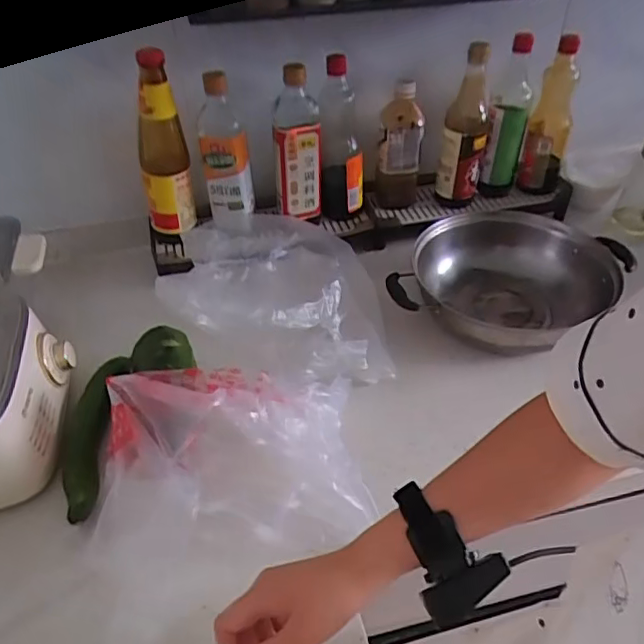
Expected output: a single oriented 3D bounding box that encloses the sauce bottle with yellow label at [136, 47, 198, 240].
[{"bbox_3d":[-0.220,-0.236,0.769,0.066,0.234,0.054,-19,45,-18],"label":"sauce bottle with yellow label"}]

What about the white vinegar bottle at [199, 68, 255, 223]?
[{"bbox_3d":[-0.133,-0.234,0.779,0.063,0.198,0.077,-7,41,-8],"label":"white vinegar bottle"}]

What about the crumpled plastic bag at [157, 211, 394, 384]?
[{"bbox_3d":[-0.065,-0.044,0.740,0.253,0.111,0.307,-9,42,-11],"label":"crumpled plastic bag"}]

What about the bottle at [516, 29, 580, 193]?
[{"bbox_3d":[0.347,-0.309,0.852,0.062,0.223,0.062,15,43,16],"label":"bottle"}]

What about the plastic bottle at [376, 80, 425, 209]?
[{"bbox_3d":[0.117,-0.265,0.850,0.061,0.188,0.067,6,41,7],"label":"plastic bottle"}]

